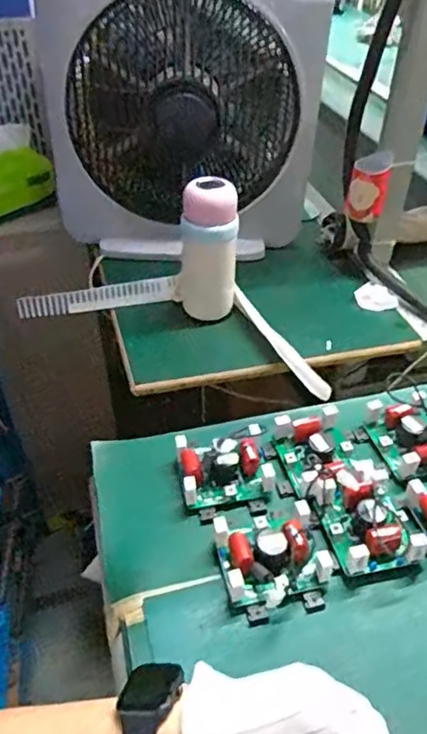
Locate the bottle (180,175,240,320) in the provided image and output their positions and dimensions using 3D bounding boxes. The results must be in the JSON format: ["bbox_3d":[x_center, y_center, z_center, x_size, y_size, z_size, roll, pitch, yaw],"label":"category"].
[{"bbox_3d":[-0.007,-0.156,0.764,0.073,0.186,0.078,0,41,0],"label":"bottle"}]

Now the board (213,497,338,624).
[{"bbox_3d":[0.052,0.157,0.502,0.093,0.037,0.101,-11,42,-12],"label":"board"}]

